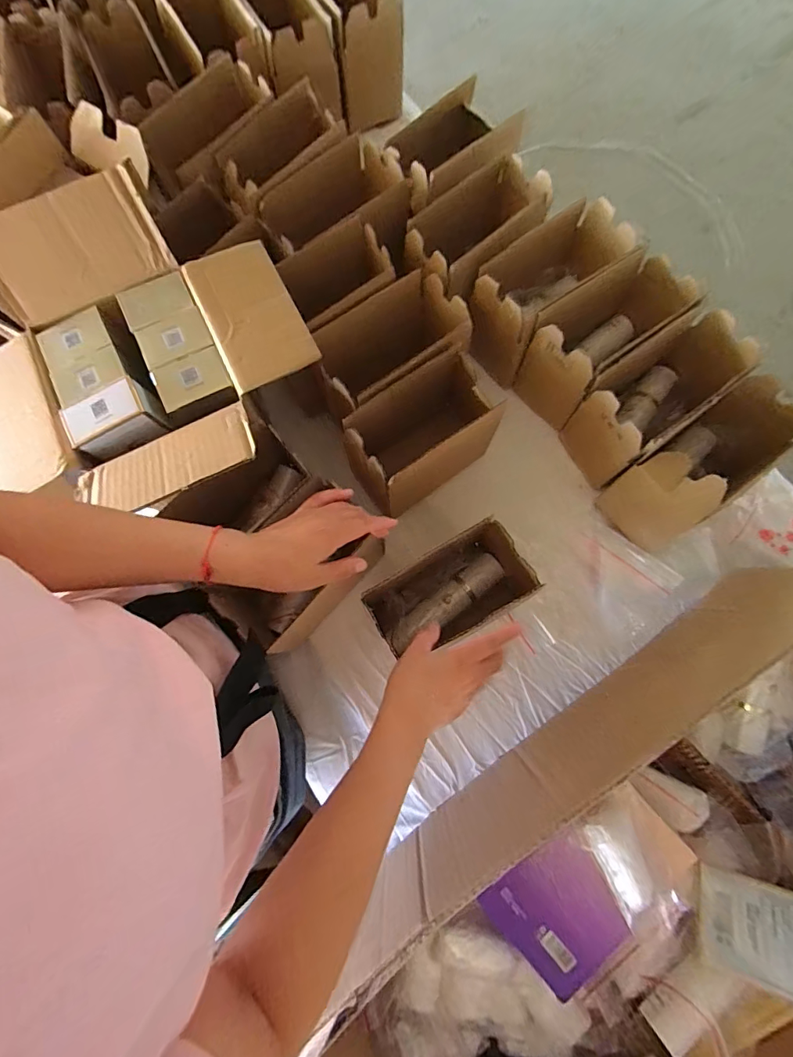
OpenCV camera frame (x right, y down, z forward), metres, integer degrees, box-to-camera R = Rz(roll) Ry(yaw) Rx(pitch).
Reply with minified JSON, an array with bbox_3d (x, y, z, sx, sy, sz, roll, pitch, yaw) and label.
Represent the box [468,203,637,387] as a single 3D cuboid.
[{"bbox_3d":[0.200,-0.326,0.651,0.207,0.154,0.107,-40,81,-7],"label":"box"}]

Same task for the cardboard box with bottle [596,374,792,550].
[{"bbox_3d":[0.387,-0.082,0.584,0.203,0.157,0.117,-36,81,-6],"label":"cardboard box with bottle"}]

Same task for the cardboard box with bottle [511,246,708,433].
[{"bbox_3d":[0.269,-0.255,0.631,0.211,0.156,0.108,-39,81,-7],"label":"cardboard box with bottle"}]

